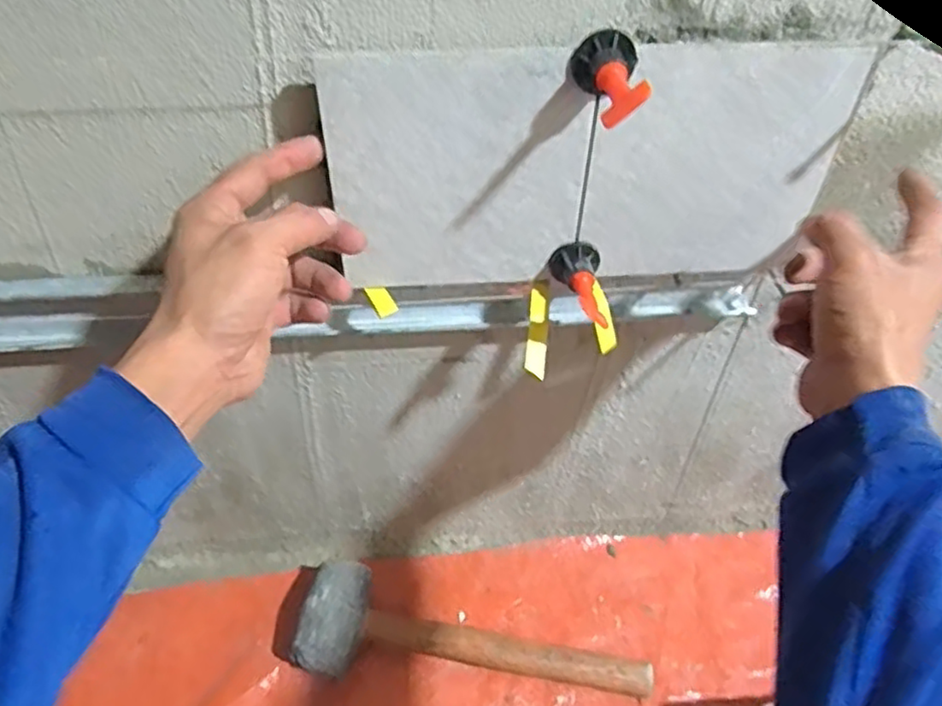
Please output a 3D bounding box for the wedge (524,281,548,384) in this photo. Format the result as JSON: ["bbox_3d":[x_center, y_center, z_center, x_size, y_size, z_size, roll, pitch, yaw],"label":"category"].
[{"bbox_3d":[0.043,-0.017,0.439,0.013,0.008,0.066,4,75,3],"label":"wedge"}]

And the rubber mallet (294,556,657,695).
[{"bbox_3d":[0.003,0.275,0.623,0.319,0.061,0.095,9,47,7],"label":"rubber mallet"}]

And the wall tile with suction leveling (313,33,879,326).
[{"bbox_3d":[0.065,-0.094,0.384,0.284,0.145,0.061,-6,47,-7],"label":"wall tile with suction leveling"}]

